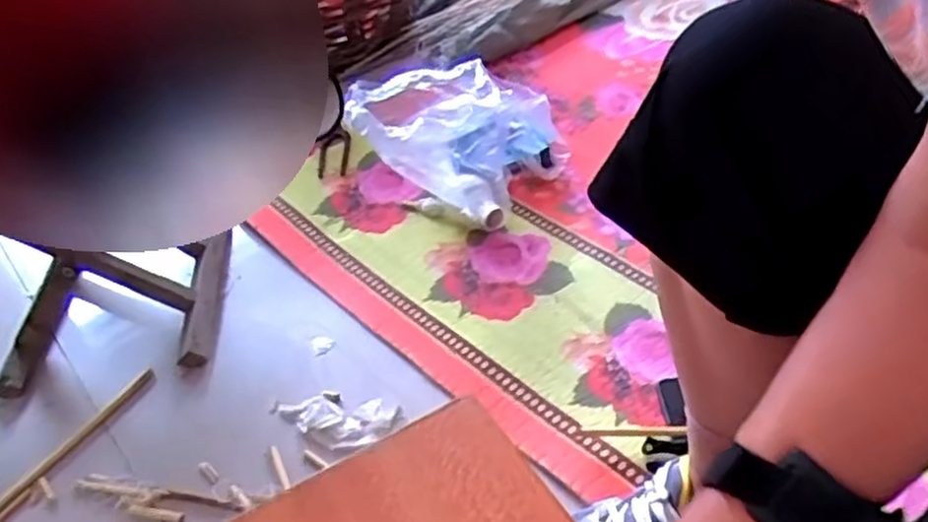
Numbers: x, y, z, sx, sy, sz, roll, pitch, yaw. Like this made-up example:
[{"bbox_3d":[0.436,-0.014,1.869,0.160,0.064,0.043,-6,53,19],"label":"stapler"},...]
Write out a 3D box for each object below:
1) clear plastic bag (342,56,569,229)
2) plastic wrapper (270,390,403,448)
[{"bbox_3d":[0.000,-0.174,1.032,0.256,0.188,0.193,0,44,8],"label":"clear plastic bag"},{"bbox_3d":[-0.142,0.168,0.831,0.138,0.013,0.058,5,45,12],"label":"plastic wrapper"}]

